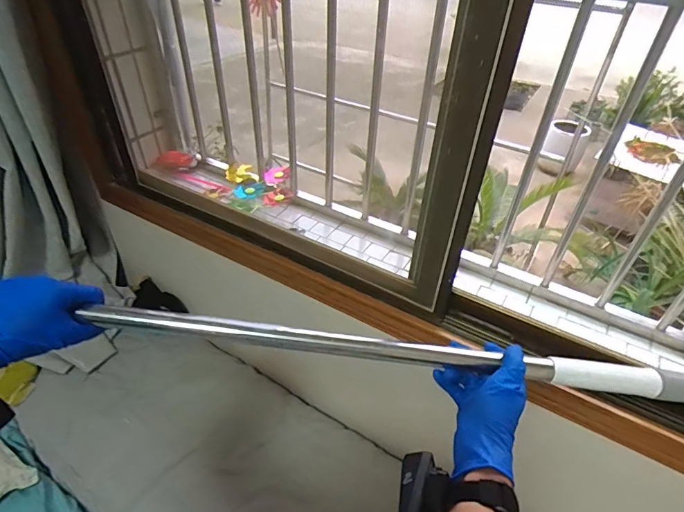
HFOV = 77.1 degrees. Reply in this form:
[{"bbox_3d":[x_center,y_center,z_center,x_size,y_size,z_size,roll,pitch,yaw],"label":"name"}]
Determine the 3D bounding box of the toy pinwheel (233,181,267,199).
[{"bbox_3d":[-0.296,-0.211,1.356,0.089,0.020,0.099,8,41,6],"label":"toy pinwheel"}]

